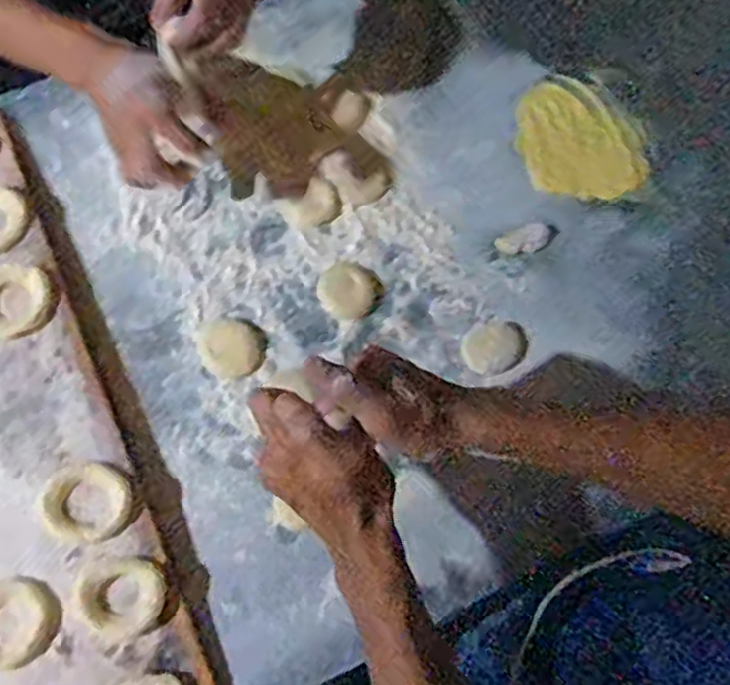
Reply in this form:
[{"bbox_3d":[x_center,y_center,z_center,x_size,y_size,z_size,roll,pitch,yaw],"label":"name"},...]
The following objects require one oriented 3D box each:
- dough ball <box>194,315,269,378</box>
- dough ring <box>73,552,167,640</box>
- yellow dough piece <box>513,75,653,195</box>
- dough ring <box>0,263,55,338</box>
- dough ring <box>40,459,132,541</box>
[{"bbox_3d":[-0.119,0.003,0.640,0.062,0.019,0.055,27,73,8],"label":"dough ball"},{"bbox_3d":[-0.185,0.190,0.548,0.063,0.010,0.058,0,71,-1],"label":"dough ring"},{"bbox_3d":[0.202,-0.198,0.699,0.106,0.010,0.135,-14,72,-5],"label":"yellow dough piece"},{"bbox_3d":[-0.304,-0.035,0.628,0.068,0.008,0.066,0,71,-1],"label":"dough ring"},{"bbox_3d":[-0.219,0.124,0.574,0.064,0.016,0.060,0,71,-1],"label":"dough ring"}]

